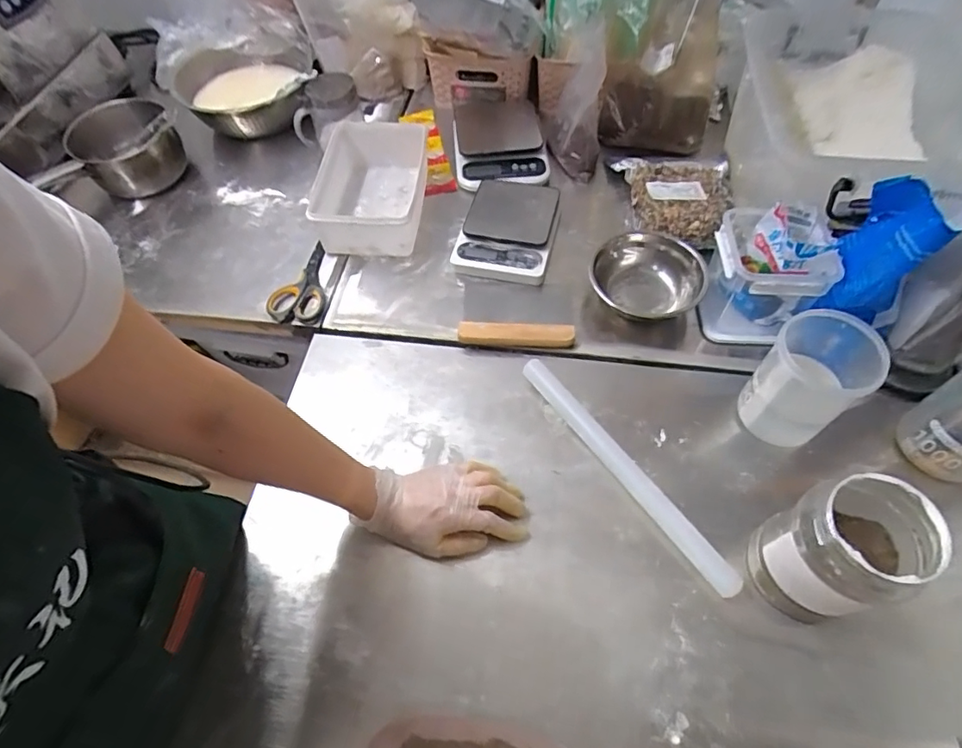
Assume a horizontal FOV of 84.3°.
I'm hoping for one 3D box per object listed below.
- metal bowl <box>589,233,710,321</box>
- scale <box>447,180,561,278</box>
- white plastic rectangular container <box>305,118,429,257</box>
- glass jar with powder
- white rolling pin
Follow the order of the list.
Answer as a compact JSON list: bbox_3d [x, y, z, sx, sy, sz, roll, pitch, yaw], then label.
[{"bbox_3d":[0.221,-0.126,0.708,0.140,0.062,0.128,-2,57,3],"label":"metal bowl"},{"bbox_3d":[0.042,-0.218,0.789,0.131,0.034,0.175,11,59,10],"label":"scale"},{"bbox_3d":[-0.167,-0.285,0.821,0.156,0.081,0.232,0,58,3],"label":"white plastic rectangular container"},{"bbox_3d":[0.316,0.157,0.468,0.095,0.157,0.086,-20,58,-9],"label":"glass jar with powder"},{"bbox_3d":[0.156,0.100,0.590,0.024,0.025,0.322,-32,61,-16],"label":"white rolling pin"}]

